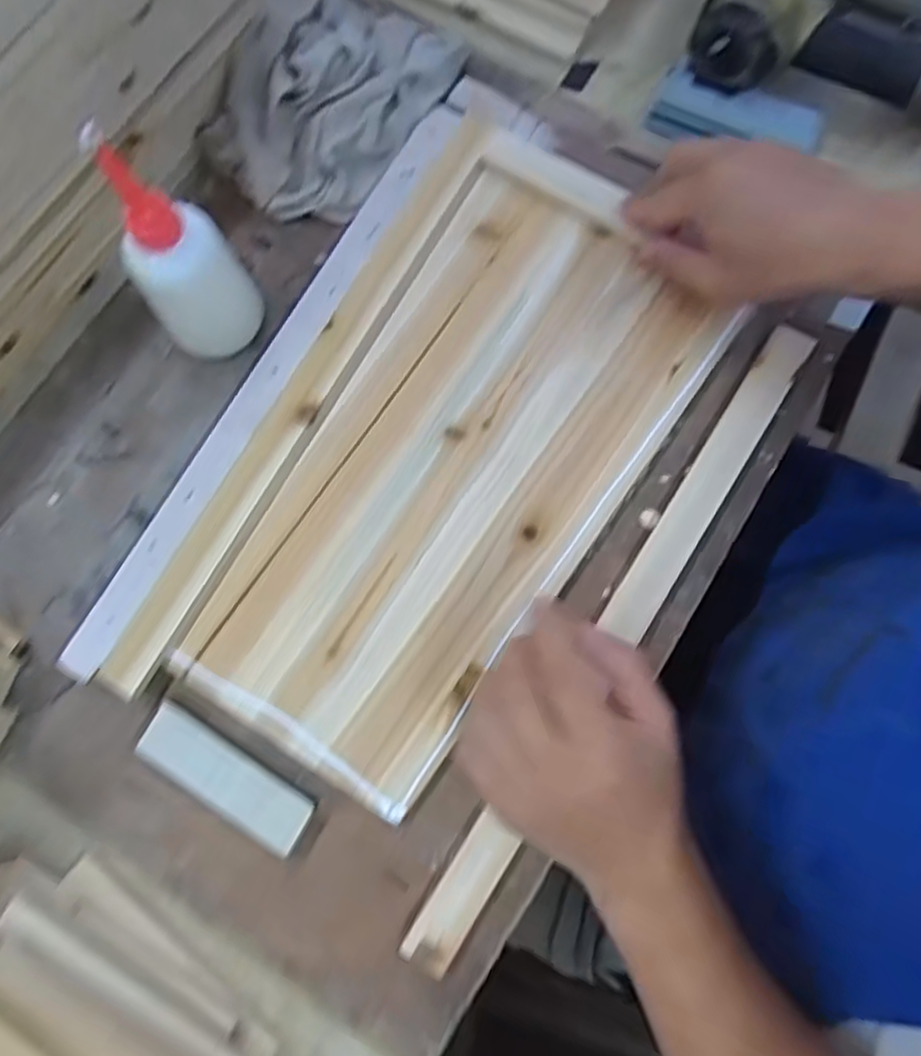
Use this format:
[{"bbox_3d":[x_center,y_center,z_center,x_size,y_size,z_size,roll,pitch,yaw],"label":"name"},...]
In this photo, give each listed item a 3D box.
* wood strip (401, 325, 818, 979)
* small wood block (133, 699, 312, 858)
[{"bbox_3d":[0.101,0.059,0.439,0.029,0.017,0.448,32,81,5],"label":"wood strip"},{"bbox_3d":[-0.138,0.146,0.417,0.109,0.015,0.033,31,79,9],"label":"small wood block"}]

